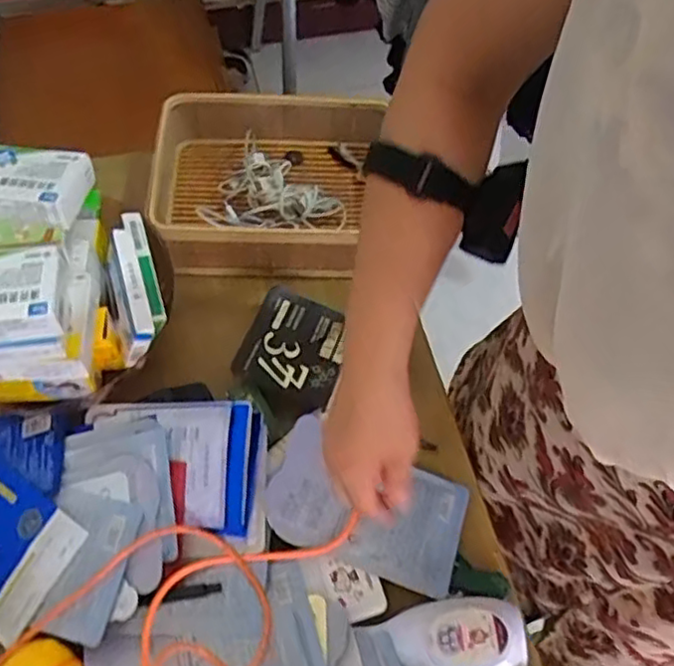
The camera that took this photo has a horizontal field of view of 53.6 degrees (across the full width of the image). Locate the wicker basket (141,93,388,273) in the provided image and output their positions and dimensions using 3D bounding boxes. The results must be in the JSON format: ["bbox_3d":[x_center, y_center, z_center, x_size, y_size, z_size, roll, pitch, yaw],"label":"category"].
[{"bbox_3d":[-0.077,-0.178,0.790,0.245,0.086,0.205,-1,64,-2],"label":"wicker basket"}]

